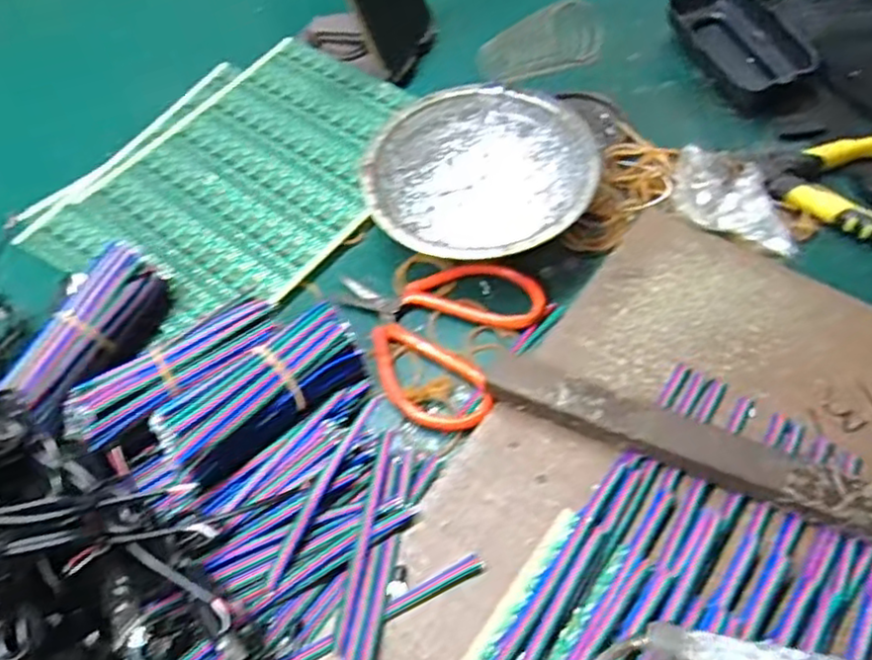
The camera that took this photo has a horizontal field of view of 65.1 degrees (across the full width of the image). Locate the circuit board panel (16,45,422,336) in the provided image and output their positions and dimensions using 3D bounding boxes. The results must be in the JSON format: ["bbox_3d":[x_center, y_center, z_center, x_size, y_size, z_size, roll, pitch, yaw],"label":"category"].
[{"bbox_3d":[-0.127,-0.101,0.438,0.181,0.012,0.227,32,65,23],"label":"circuit board panel"}]

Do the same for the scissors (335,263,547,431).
[{"bbox_3d":[0.005,0.005,0.355,0.105,0.007,0.094,-6,56,2],"label":"scissors"}]

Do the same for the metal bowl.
[{"bbox_3d":[0.025,-0.085,0.394,0.128,0.037,0.120,-12,57,-3],"label":"metal bowl"}]

